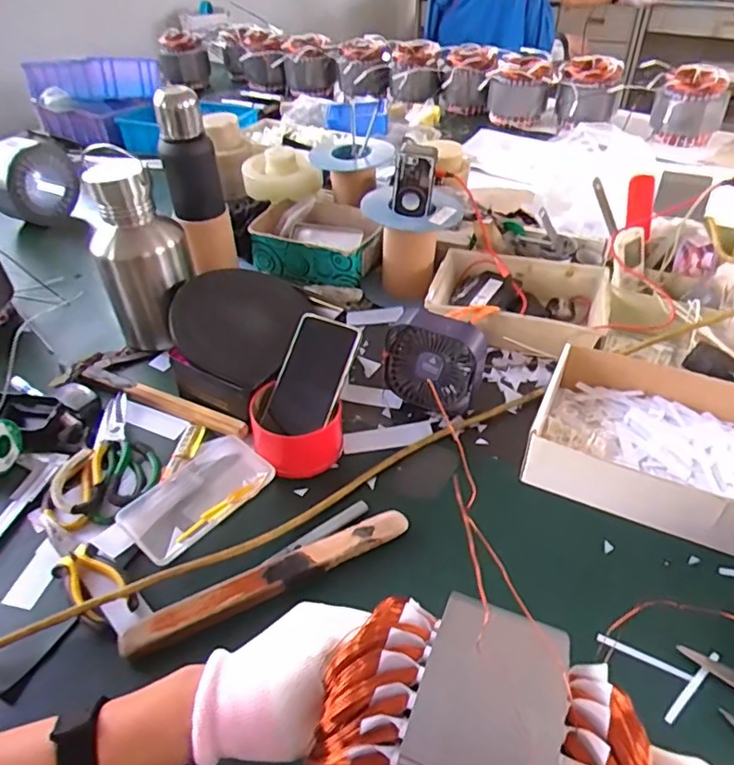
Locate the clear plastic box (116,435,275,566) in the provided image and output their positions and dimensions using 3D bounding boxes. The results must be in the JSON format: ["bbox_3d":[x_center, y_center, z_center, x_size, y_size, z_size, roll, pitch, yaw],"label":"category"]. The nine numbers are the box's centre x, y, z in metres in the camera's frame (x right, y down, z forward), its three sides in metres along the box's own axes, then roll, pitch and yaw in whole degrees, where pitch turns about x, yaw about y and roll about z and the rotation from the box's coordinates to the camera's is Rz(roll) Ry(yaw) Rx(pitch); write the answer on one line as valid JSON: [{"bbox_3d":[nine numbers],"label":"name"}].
[{"bbox_3d":[-0.180,0.117,0.614,0.084,0.021,0.156,30,51,31],"label":"clear plastic box"}]

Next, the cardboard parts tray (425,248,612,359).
[{"bbox_3d":[0.218,-0.118,0.838,0.241,0.054,0.183,12,44,16],"label":"cardboard parts tray"}]

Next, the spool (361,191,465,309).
[{"bbox_3d":[0.072,-0.225,0.942,0.150,0.184,0.143,-2,44,2],"label":"spool"}]

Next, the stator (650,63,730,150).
[{"bbox_3d":[0.744,-0.634,1.334,0.159,0.141,0.130,21,47,24],"label":"stator"}]

